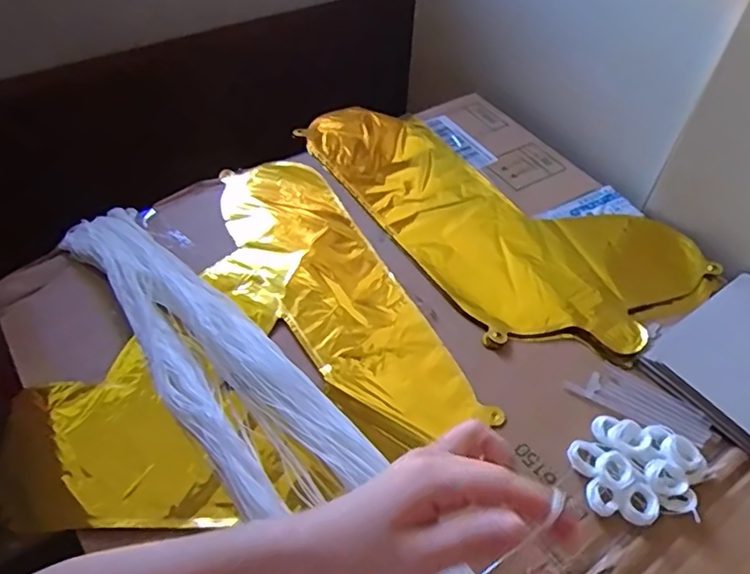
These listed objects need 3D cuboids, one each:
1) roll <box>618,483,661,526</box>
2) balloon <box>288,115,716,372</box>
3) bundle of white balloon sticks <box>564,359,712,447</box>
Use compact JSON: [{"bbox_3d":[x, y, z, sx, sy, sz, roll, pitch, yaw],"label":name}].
[{"bbox_3d":[0.179,0.148,0.409,0.025,0.010,0.027,1,51,-2],"label":"roll"},{"bbox_3d":[0.110,-0.084,0.604,0.227,0.018,0.401,-31,59,-25],"label":"balloon"},{"bbox_3d":[0.206,0.086,0.467,0.101,0.009,0.042,27,55,18],"label":"bundle of white balloon sticks"}]

